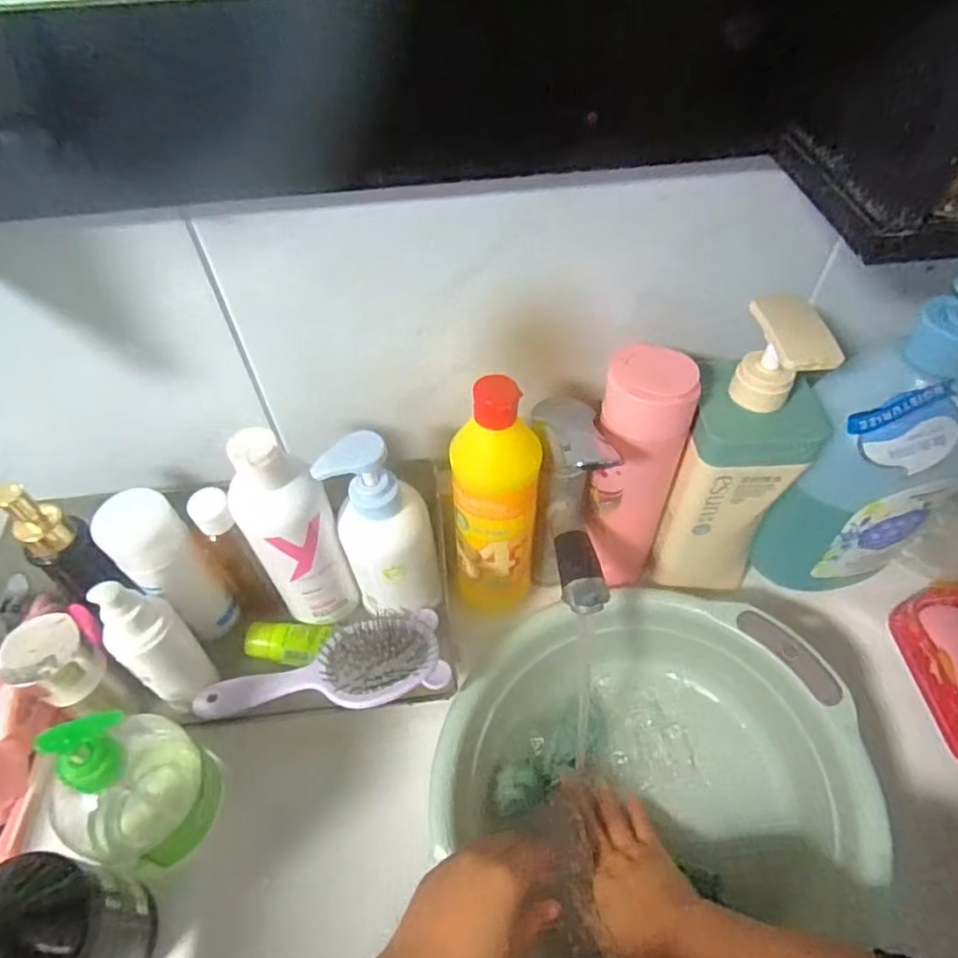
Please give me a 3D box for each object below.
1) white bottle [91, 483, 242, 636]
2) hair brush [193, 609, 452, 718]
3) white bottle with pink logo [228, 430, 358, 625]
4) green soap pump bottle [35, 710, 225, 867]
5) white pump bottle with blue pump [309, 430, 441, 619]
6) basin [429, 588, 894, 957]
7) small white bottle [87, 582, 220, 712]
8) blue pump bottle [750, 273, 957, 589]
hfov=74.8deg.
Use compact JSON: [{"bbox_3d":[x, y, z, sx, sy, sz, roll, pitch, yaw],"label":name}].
[{"bbox_3d":[-0.225,0.068,0.464,0.049,0.144,0.046,-1,52,1],"label":"white bottle"},{"bbox_3d":[-0.116,0.146,0.468,0.179,0.028,0.068,-15,53,-10],"label":"hair brush"},{"bbox_3d":[-0.130,0.036,0.441,0.060,0.166,0.049,-28,56,-19],"label":"white bottle with pink logo"},{"bbox_3d":[-0.233,0.188,0.388,0.095,0.150,0.076,5,52,5],"label":"green soap pump bottle"},{"bbox_3d":[-0.066,0.038,0.448,0.070,0.159,0.057,0,52,1],"label":"white pump bottle with blue pump"},{"bbox_3d":[0.123,0.230,0.462,0.276,0.134,0.279,1,55,-1],"label":"basin"},{"bbox_3d":[-0.222,0.109,0.422,0.036,0.115,0.044,35,61,25],"label":"small white bottle"},{"bbox_3d":[0.281,-0.013,0.435,0.110,0.273,0.073,15,54,13],"label":"blue pump bottle"}]

